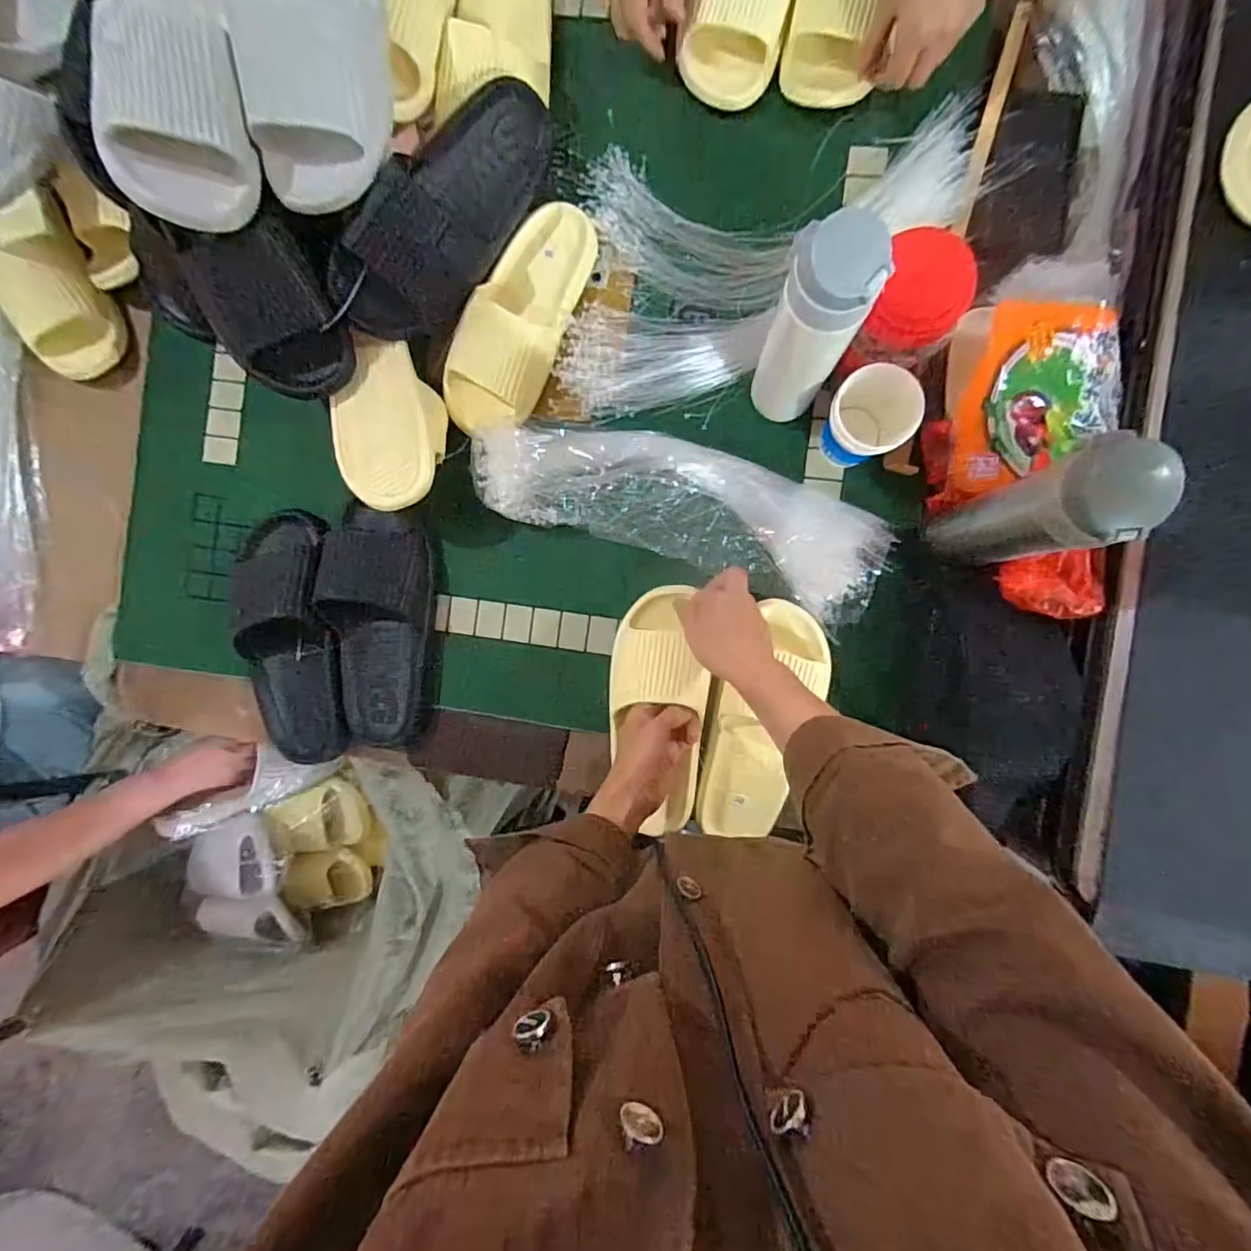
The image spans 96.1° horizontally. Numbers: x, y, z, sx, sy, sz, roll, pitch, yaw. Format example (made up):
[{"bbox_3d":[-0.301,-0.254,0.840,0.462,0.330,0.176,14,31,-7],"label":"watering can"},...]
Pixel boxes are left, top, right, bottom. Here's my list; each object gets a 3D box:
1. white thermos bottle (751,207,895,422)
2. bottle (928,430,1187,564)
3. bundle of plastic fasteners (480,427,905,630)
[{"bbox_3d":[0.150,-0.235,0.461,0.059,0.230,0.055,0,91,6],"label":"white thermos bottle"},{"bbox_3d":[0.321,-0.088,0.446,0.071,0.192,0.066,0,91,6],"label":"bottle"},{"bbox_3d":[0.056,-0.119,0.560,0.403,0.054,0.128,18,92,5],"label":"bundle of plastic fasteners"}]

